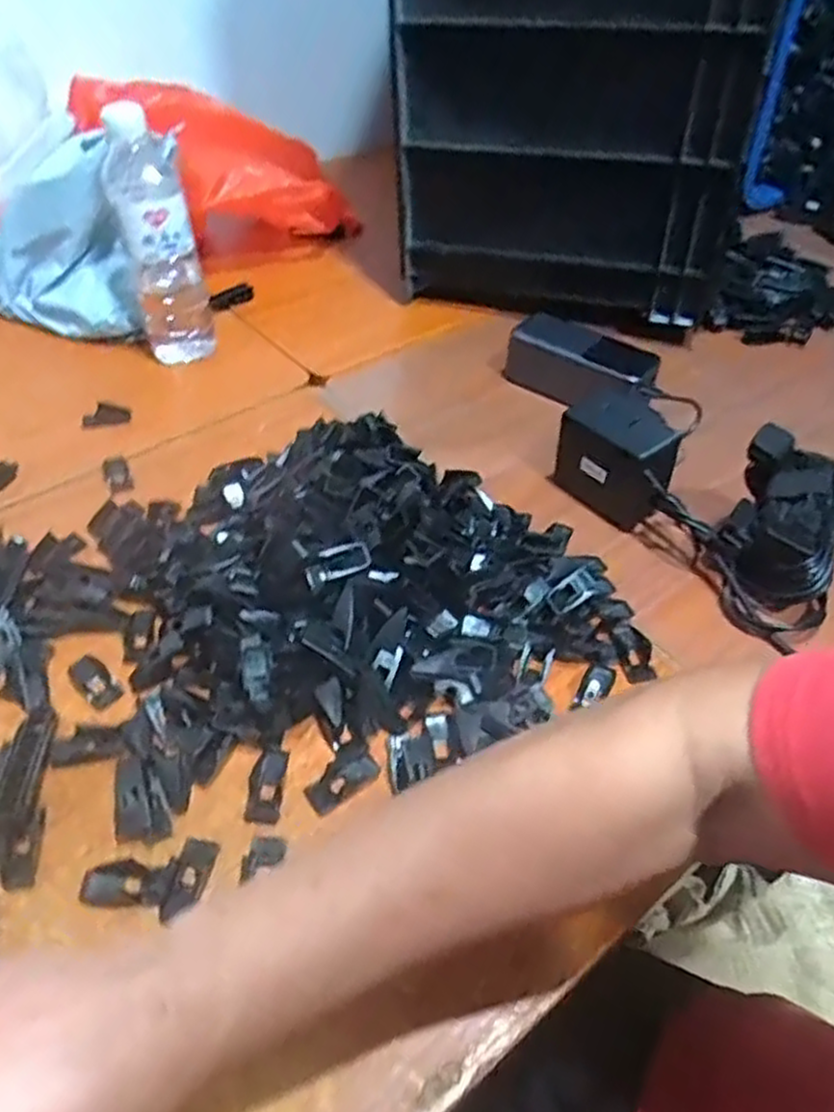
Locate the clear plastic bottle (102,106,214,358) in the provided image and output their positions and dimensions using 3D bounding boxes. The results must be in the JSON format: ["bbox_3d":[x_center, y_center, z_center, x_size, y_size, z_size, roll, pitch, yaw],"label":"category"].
[{"bbox_3d":[-0.224,-0.271,0.661,0.063,0.201,0.051,-14,47,-14],"label":"clear plastic bottle"}]

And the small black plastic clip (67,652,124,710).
[{"bbox_3d":[-0.197,0.077,0.461,0.044,0.006,0.019,33,53,28],"label":"small black plastic clip"}]

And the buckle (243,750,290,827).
[{"bbox_3d":[-0.083,0.125,0.412,0.019,0.004,0.042,2,45,1],"label":"buckle"}]

